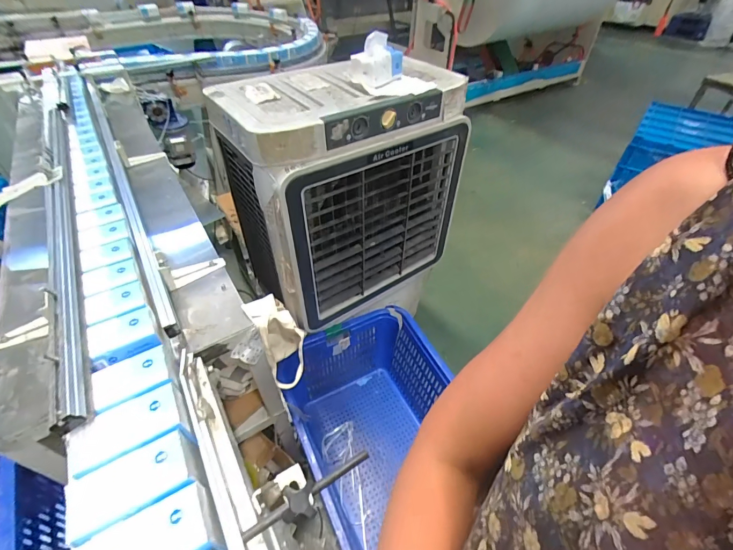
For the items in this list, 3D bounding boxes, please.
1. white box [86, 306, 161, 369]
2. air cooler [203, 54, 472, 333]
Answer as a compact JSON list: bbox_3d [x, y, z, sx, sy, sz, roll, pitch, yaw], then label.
[{"bbox_3d":[-0.370,0.093,0.531,0.089,0.023,0.073,-21,47,-20],"label":"white box"},{"bbox_3d":[-0.031,-0.259,1.205,0.733,0.759,0.348,-29,50,-26],"label":"air cooler"}]

